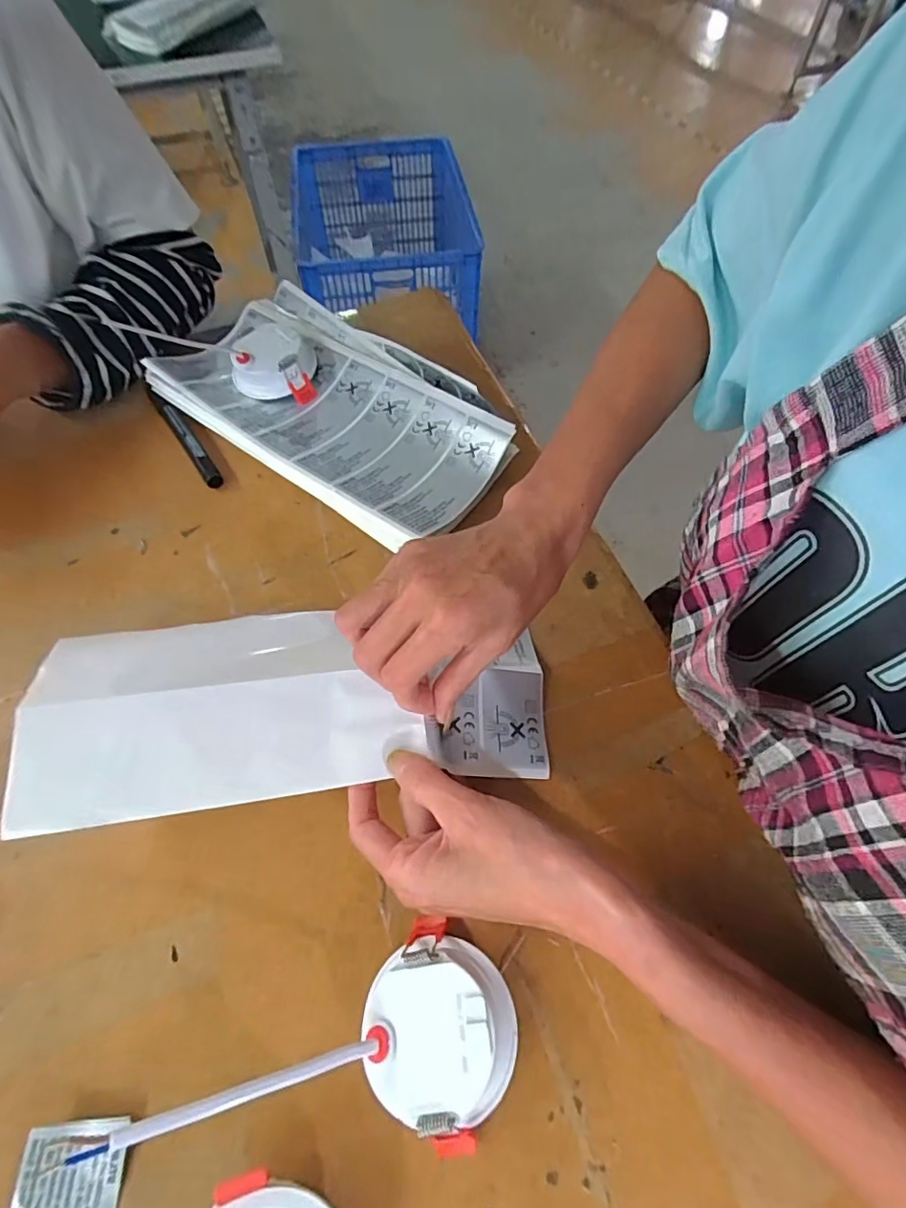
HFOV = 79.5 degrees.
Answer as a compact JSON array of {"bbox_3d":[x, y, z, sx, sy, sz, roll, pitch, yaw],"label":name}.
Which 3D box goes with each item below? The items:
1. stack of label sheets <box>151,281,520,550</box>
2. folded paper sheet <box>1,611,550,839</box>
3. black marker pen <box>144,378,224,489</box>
[{"bbox_3d":[-0.095,-0.161,0.453,0.294,0.047,0.154,35,65,19],"label":"stack of label sheets"},{"bbox_3d":[-0.087,0.051,0.320,0.286,0.025,0.120,-3,55,-11],"label":"folded paper sheet"},{"bbox_3d":[-0.229,-0.146,0.461,0.014,0.014,0.134,-32,64,-18],"label":"black marker pen"}]

